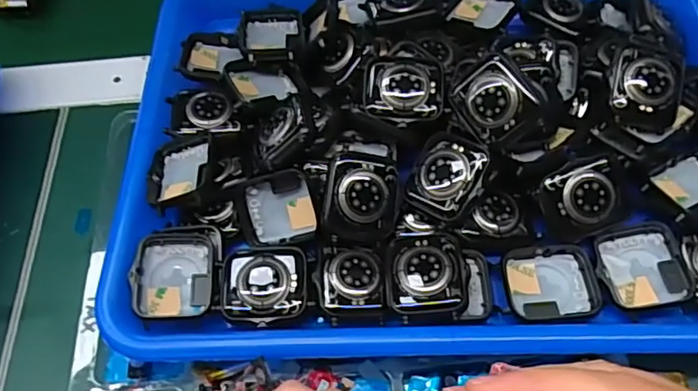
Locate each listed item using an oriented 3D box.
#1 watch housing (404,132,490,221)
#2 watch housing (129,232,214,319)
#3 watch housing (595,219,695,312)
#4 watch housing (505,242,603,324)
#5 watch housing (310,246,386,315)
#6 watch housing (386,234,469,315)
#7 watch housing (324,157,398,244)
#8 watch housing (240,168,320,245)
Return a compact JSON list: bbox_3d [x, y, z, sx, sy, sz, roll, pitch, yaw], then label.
[{"bbox_3d":[0.048,-0.010,0.279,0.038,0.010,0.038,35,98,29],"label":"watch housing"},{"bbox_3d":[-0.083,0.038,0.274,0.036,0.011,0.041,4,64,-12],"label":"watch housing"},{"bbox_3d":[0.138,0.033,0.271,0.039,0.008,0.040,-5,60,1],"label":"watch housing"},{"bbox_3d":[0.095,0.042,0.272,0.042,0.008,0.035,-7,60,0],"label":"watch housing"},{"bbox_3d":[0.001,0.040,0.270,0.032,0.007,0.034,-3,60,2],"label":"watch housing"},{"bbox_3d":[0.036,0.036,0.264,0.036,0.008,0.038,-1,60,3],"label":"watch housing"},{"bbox_3d":[0.007,0.001,0.276,0.035,0.005,0.040,6,86,-11],"label":"watch housing"},{"bbox_3d":[-0.034,0.007,0.288,0.040,0.009,0.036,-14,91,23],"label":"watch housing"}]

